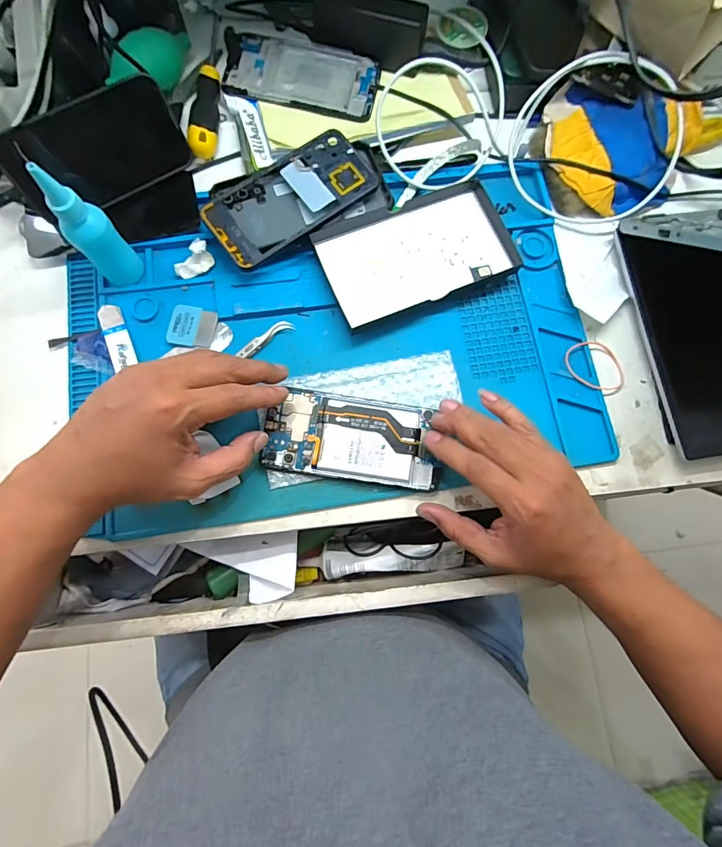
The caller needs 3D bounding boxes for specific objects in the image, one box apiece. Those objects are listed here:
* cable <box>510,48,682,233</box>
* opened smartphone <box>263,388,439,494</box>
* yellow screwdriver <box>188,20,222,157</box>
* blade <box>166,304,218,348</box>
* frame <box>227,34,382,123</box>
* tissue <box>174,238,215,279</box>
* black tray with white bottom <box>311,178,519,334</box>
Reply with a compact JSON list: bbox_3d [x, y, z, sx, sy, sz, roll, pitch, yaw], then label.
[{"bbox_3d":[0.229,-0.277,0.408,0.159,0.029,0.156,2,99,11],"label":"cable"},{"bbox_3d":[-0.006,0.013,0.360,0.151,0.006,0.070,11,82,-1],"label":"opened smartphone"},{"bbox_3d":[-0.160,-0.359,0.433,0.025,0.024,0.188,-1,74,-3],"label":"yellow screwdriver"},{"bbox_3d":[-0.157,-0.090,0.385,0.043,0.004,0.038,9,82,-1],"label":"blade"},{"bbox_3d":[-0.060,-0.363,0.431,0.155,0.007,0.077,16,82,0],"label":"frame"},{"bbox_3d":[-0.157,-0.153,0.391,0.021,0.015,0.039,40,82,3],"label":"tissue"},{"bbox_3d":[0.054,-0.165,0.397,0.180,0.021,0.104,-23,84,-5],"label":"black tray with white bottom"}]

